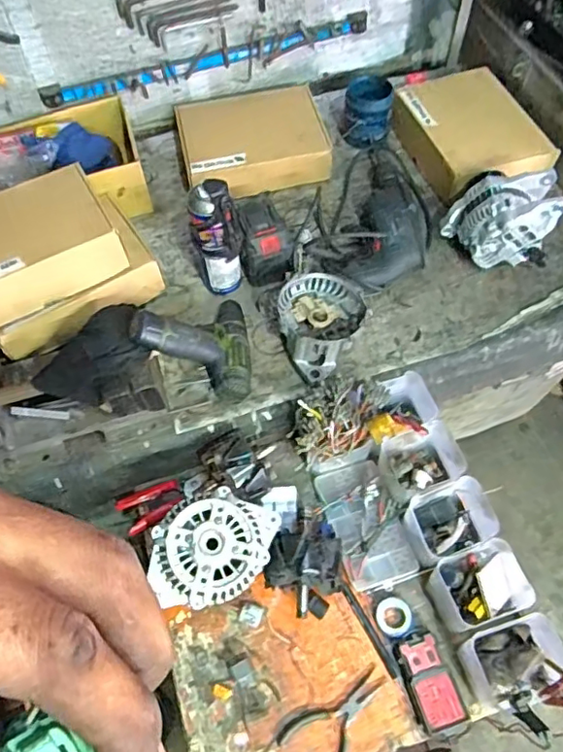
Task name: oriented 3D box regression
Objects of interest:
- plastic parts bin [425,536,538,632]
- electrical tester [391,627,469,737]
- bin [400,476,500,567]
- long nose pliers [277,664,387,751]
[{"bbox_3d":[0.257,0.279,0.747,0.102,0.081,0.090,-17,62,-10],"label":"plastic parts bin"},{"bbox_3d":[0.188,0.391,0.725,0.059,0.028,0.114,-17,62,-10],"label":"electrical tester"},{"bbox_3d":[0.230,0.205,0.786,0.112,0.075,0.088,-16,62,-10],"label":"bin"},{"bbox_3d":[0.070,0.427,0.710,0.078,0.012,0.146,39,68,21],"label":"long nose pliers"}]

